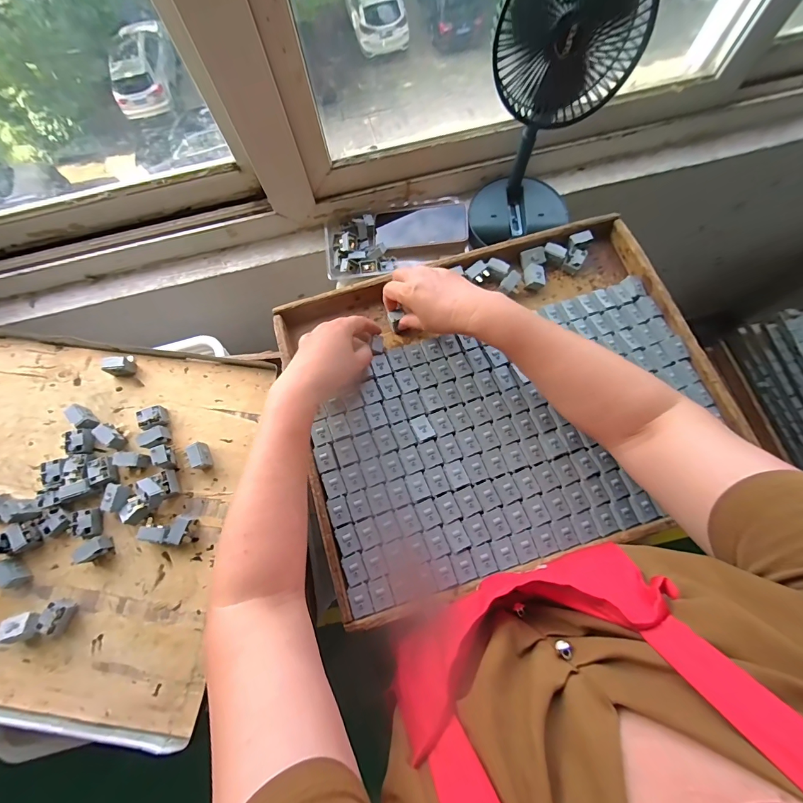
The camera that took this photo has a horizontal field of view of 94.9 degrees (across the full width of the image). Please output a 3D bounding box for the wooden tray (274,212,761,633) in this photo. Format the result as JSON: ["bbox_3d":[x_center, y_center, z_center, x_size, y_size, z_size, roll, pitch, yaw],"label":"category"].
[{"bbox_3d":[0.118,-0.009,0.451,0.482,0.037,0.383,-17,76,-3],"label":"wooden tray"}]

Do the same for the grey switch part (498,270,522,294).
[{"bbox_3d":[0.149,-0.158,0.496,0.025,0.016,0.030,39,80,10],"label":"grey switch part"}]

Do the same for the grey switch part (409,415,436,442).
[{"bbox_3d":[0.025,0.031,0.435,0.021,0.004,0.028,-25,76,-5],"label":"grey switch part"}]

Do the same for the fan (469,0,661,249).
[{"bbox_3d":[0.178,-0.371,0.493,0.153,0.301,0.142,-10,73,0],"label":"fan"}]

